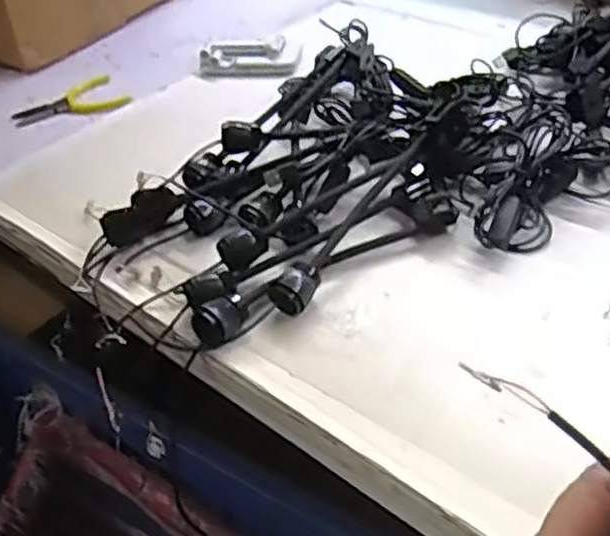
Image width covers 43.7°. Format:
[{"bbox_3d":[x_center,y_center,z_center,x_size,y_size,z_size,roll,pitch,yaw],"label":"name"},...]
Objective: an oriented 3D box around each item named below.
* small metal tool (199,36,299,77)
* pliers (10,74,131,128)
[{"bbox_3d":[-0.061,-0.232,0.847,0.112,0.032,0.032,-4,39,4],"label":"small metal tool"},{"bbox_3d":[-0.256,-0.178,0.822,0.116,0.014,0.082,-22,41,-17],"label":"pliers"}]

